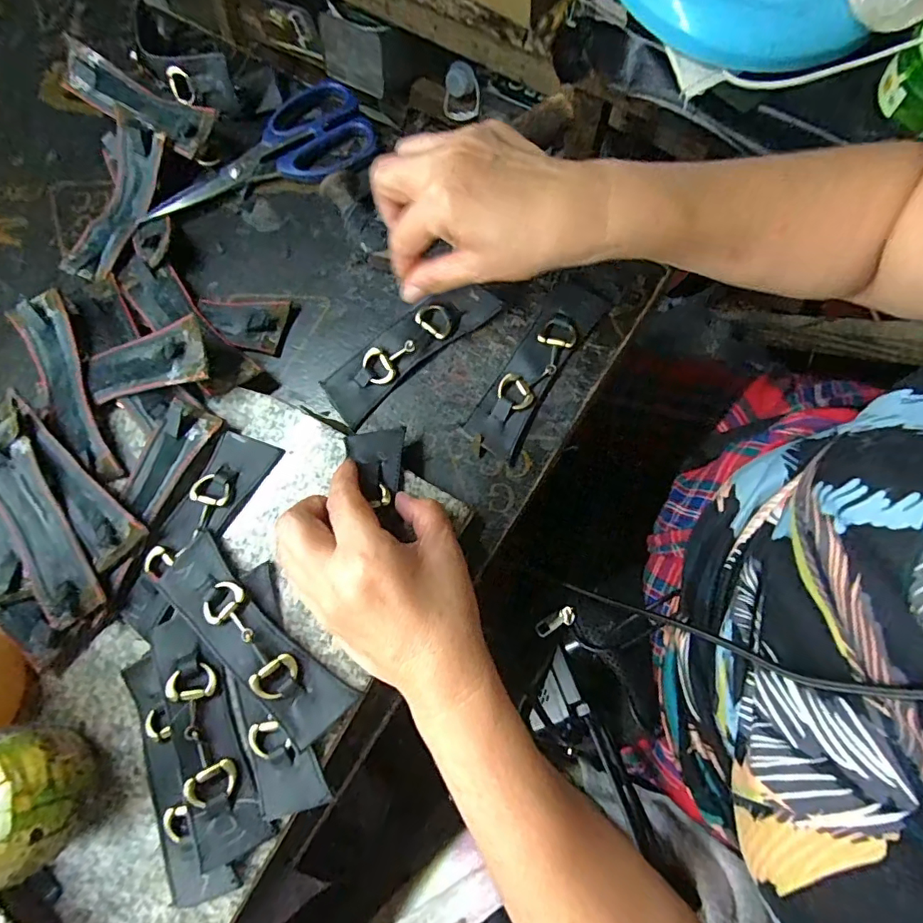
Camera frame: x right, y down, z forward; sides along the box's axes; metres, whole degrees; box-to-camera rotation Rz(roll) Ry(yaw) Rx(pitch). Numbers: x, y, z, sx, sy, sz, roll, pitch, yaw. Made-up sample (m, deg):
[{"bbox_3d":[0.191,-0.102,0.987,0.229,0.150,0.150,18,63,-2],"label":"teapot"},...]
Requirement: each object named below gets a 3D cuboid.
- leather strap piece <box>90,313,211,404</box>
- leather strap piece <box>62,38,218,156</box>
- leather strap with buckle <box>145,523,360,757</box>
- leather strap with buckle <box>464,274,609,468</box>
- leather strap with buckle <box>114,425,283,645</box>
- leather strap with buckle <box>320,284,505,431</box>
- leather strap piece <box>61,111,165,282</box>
[{"bbox_3d":[-0.205,-0.065,0.333,0.090,0.008,0.039,-9,73,14],"label":"leather strap piece"},{"bbox_3d":[-0.247,-0.274,0.391,0.135,0.026,0.035,31,81,11],"label":"leather strap piece"},{"bbox_3d":[-0.122,0.101,0.295,0.134,0.011,0.038,41,83,13],"label":"leather strap with buckle"},{"bbox_3d":[0.050,-0.065,0.345,0.035,0.013,0.130,31,81,11],"label":"leather strap with buckle"},{"bbox_3d":[-0.163,0.042,0.316,0.037,0.006,0.132,26,80,10],"label":"leather strap with buckle"},{"bbox_3d":[-0.036,-0.080,0.353,0.129,0.012,0.045,-36,75,-1],"label":"leather strap with buckle"},{"bbox_3d":[-0.261,-0.196,0.387,0.030,0.025,0.122,26,93,9],"label":"leather strap piece"}]

